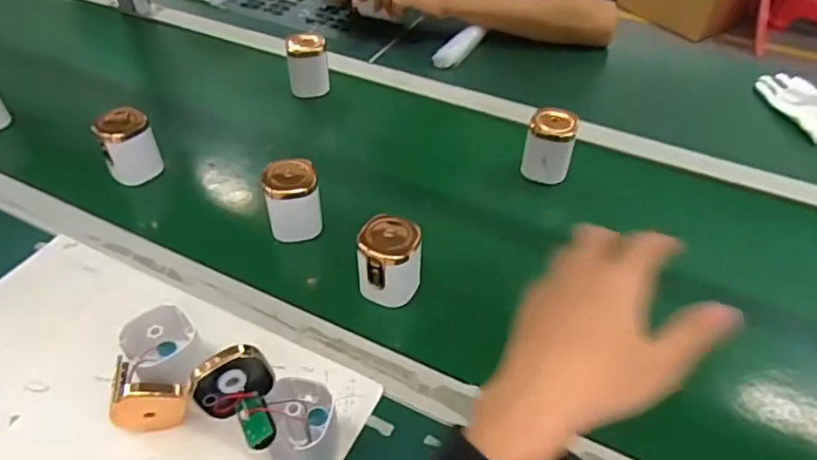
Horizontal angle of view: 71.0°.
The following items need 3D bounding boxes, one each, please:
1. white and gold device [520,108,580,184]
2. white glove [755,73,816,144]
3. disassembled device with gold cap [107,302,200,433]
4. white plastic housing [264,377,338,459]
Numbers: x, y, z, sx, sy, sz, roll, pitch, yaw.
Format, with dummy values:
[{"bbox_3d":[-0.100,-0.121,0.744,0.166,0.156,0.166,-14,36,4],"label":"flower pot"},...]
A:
[{"bbox_3d":[0.172,-0.102,0.697,0.055,0.078,0.048,16,47,14],"label":"white and gold device"},{"bbox_3d":[0.580,-0.183,0.832,0.084,0.019,0.172,-4,45,-5],"label":"white glove"},{"bbox_3d":[-0.198,0.115,0.465,0.069,0.067,0.080,-8,46,-9],"label":"disassembled device with gold cap"},{"bbox_3d":[-0.079,0.151,0.432,0.051,0.066,0.059,-3,45,-4],"label":"white plastic housing"}]

